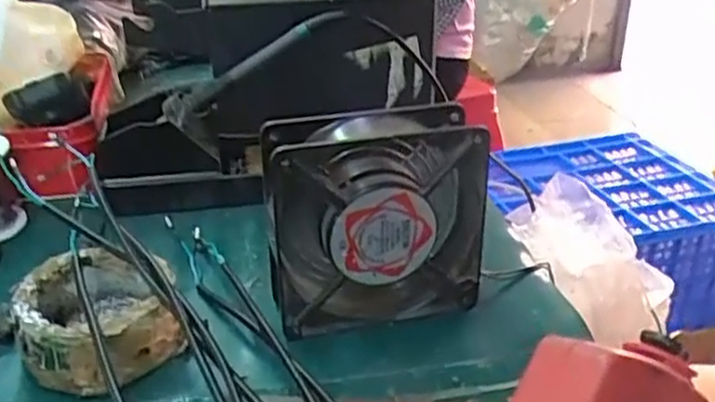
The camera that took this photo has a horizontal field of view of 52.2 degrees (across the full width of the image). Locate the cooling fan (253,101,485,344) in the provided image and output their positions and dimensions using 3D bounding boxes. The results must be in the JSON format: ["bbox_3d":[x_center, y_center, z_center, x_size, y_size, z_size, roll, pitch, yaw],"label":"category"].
[{"bbox_3d":[0.009,0.011,0.424,0.121,0.122,0.042,-7,27,-15],"label":"cooling fan"}]

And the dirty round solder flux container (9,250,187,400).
[{"bbox_3d":[-0.145,0.064,0.408,0.081,0.043,0.083,1,26,0],"label":"dirty round solder flux container"}]

